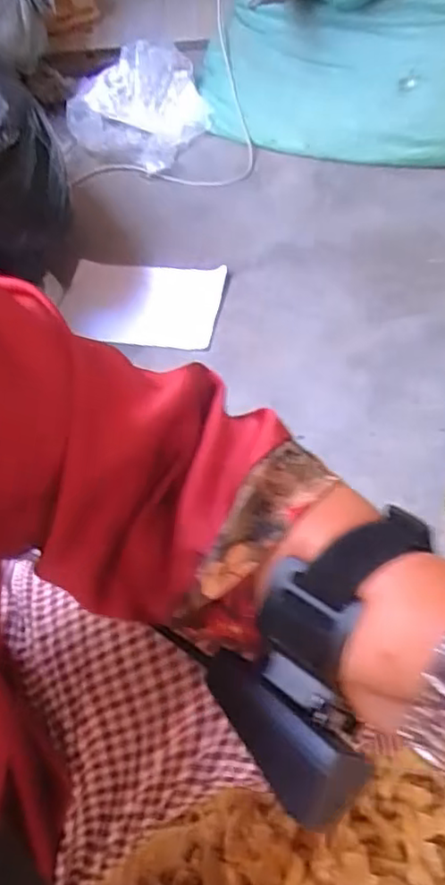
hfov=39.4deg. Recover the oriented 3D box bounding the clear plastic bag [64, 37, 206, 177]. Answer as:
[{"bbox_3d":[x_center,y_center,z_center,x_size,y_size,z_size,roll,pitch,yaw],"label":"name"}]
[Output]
[{"bbox_3d":[-0.196,-0.751,1.353,0.274,0.165,0.238,26,59,22],"label":"clear plastic bag"}]

